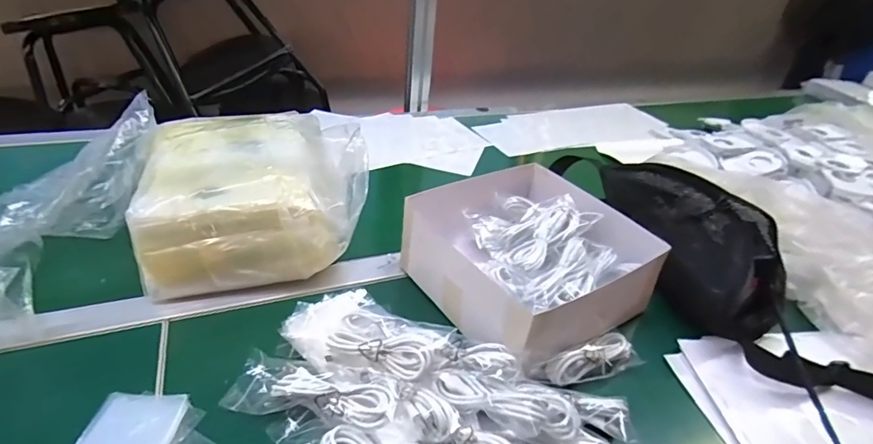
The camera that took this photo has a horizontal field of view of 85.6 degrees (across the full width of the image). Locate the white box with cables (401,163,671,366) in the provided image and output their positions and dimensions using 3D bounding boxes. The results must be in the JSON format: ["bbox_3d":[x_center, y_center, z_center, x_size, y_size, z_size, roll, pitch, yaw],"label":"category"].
[{"bbox_3d":[0.098,0.041,0.523,0.210,0.089,0.210,-16,40,-30],"label":"white box with cables"}]

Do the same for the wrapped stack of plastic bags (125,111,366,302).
[{"bbox_3d":[-0.206,-0.035,0.554,0.229,0.131,0.218,-4,35,-16],"label":"wrapped stack of plastic bags"}]

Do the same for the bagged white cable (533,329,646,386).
[{"bbox_3d":[0.144,0.132,0.447,0.115,0.029,0.041,-12,38,-26],"label":"bagged white cable"}]

